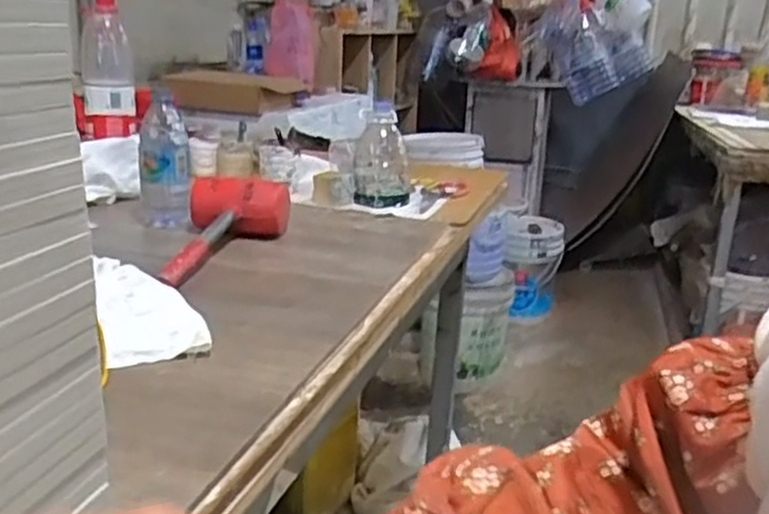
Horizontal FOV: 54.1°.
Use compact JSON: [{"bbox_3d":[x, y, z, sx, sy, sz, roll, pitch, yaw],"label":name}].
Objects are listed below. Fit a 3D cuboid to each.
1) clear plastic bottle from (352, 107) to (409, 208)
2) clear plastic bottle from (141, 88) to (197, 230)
[{"bbox_3d":[-0.003,-0.165,1.263,0.097,0.144,0.106,2,17,-1],"label":"clear plastic bottle"},{"bbox_3d":[-0.310,-0.129,1.064,0.072,0.171,0.073,-2,17,-13],"label":"clear plastic bottle"}]

